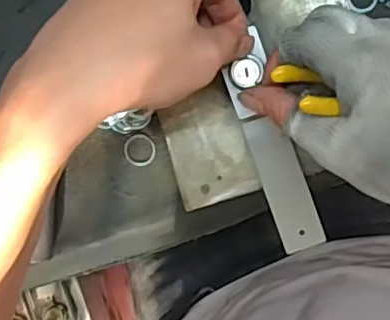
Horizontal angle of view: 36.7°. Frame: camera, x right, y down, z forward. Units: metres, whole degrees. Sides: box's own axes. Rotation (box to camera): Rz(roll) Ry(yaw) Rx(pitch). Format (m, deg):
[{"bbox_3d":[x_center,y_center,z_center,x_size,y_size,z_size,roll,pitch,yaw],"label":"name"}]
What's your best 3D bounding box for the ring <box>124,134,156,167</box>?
[{"bbox_3d":[-0.041,-0.007,0.436,0.024,0.004,0.024,0,97,2],"label":"ring"}]

